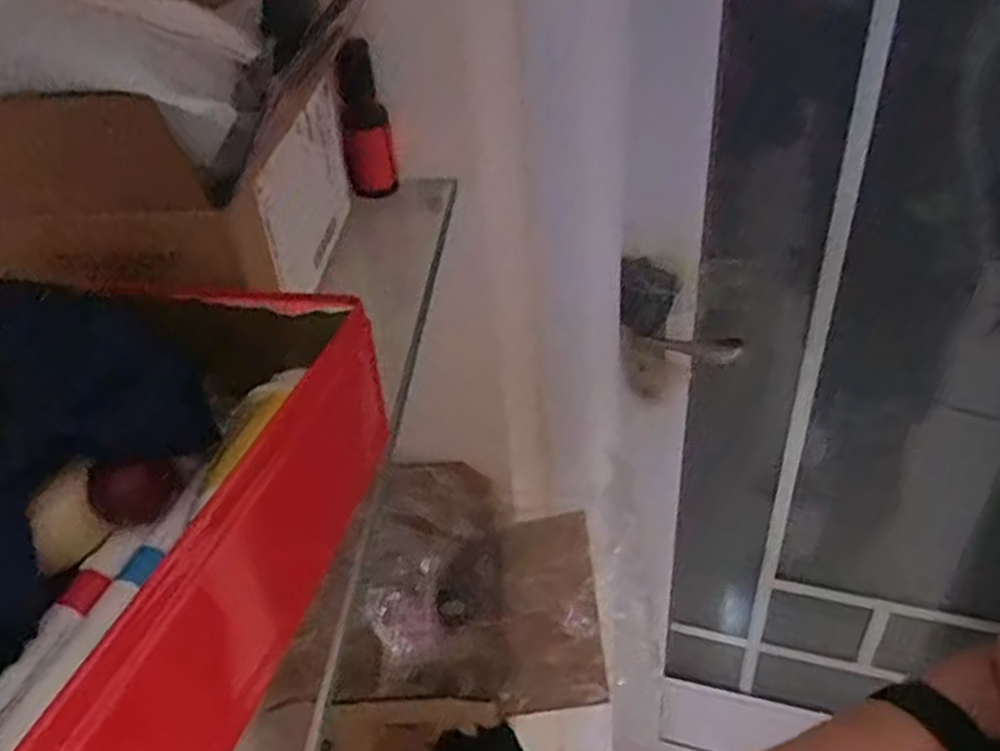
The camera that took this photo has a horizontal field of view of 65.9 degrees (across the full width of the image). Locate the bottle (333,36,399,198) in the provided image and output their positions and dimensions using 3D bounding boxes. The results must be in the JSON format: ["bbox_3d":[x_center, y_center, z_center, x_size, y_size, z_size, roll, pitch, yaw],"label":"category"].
[{"bbox_3d":[-0.079,-0.145,0.450,0.029,0.092,0.026,-9,39,-6],"label":"bottle"}]

